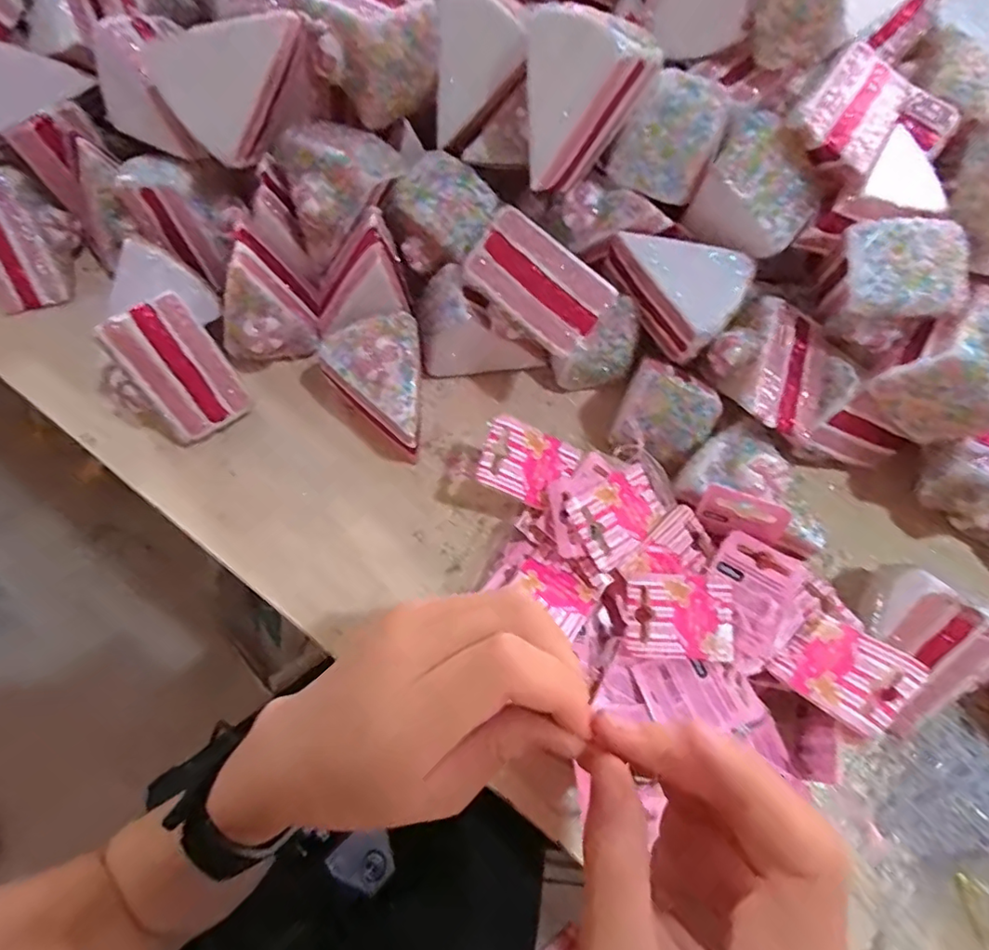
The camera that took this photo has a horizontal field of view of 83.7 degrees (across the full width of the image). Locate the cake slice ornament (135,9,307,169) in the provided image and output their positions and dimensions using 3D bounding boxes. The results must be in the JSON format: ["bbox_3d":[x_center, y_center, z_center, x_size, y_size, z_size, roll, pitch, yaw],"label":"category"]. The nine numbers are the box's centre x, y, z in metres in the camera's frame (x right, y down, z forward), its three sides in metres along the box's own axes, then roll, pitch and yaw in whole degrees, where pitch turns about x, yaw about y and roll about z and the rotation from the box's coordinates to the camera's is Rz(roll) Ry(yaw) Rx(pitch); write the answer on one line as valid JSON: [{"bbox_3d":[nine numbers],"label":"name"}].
[{"bbox_3d":[-0.141,-0.223,0.312,0.081,0.061,0.037,-28,50,9],"label":"cake slice ornament"}]

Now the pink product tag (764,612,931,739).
[{"bbox_3d":[0.176,0.098,0.280,0.045,0.059,0.004,-43,119,-10],"label":"pink product tag"}]

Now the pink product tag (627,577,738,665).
[{"bbox_3d":[0.102,0.078,0.301,0.059,0.011,0.040,5,67,0],"label":"pink product tag"}]

